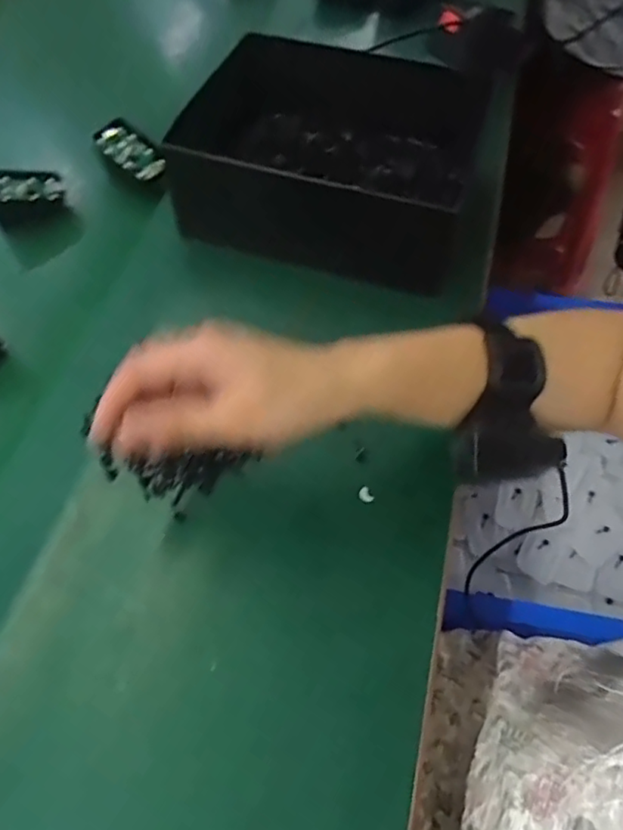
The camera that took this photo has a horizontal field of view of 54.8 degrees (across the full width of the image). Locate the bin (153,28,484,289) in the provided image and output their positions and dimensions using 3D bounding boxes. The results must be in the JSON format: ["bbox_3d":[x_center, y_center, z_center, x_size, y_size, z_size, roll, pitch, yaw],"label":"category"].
[{"bbox_3d":[0.018,-0.220,0.516,0.234,0.092,0.183,13,58,11],"label":"bin"}]

